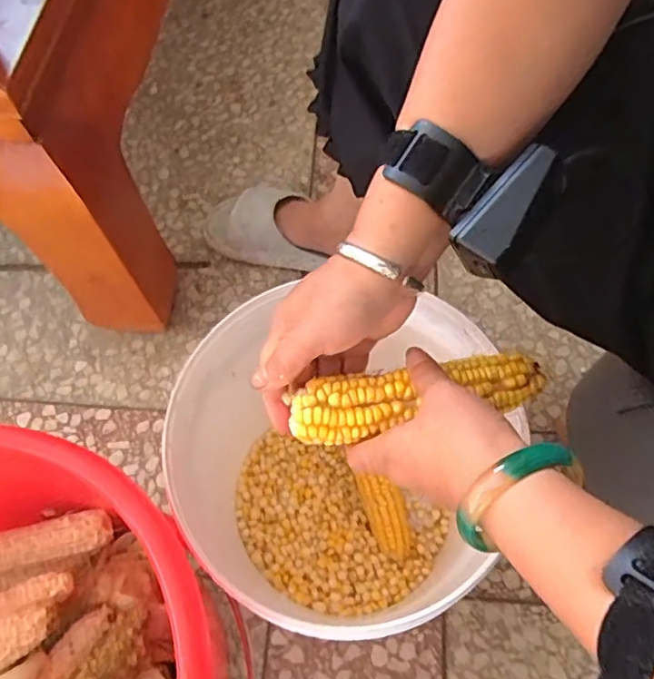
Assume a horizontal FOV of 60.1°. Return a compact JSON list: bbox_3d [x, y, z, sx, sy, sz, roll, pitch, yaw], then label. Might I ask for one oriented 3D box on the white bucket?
[{"bbox_3d":[0.009,0.124,0.506,0.212,0.264,0.220,0,63,1],"label":"white bucket"}]

